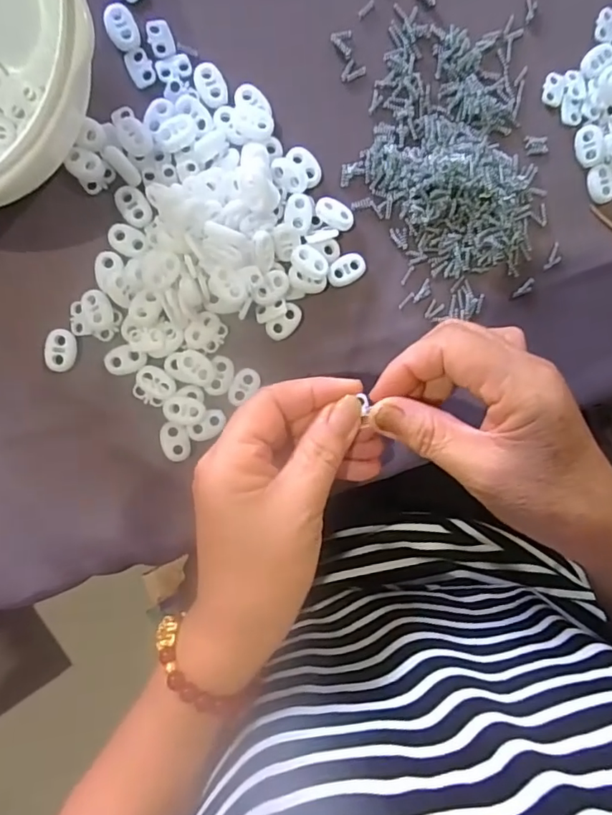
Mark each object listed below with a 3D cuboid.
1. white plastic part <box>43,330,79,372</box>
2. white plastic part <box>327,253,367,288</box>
[{"bbox_3d":[-0.131,-0.030,0.277,0.016,0.004,0.023,9,93,-8],"label":"white plastic part"},{"bbox_3d":[0.022,-0.078,0.296,0.022,0.006,0.014,-29,97,-5],"label":"white plastic part"}]

